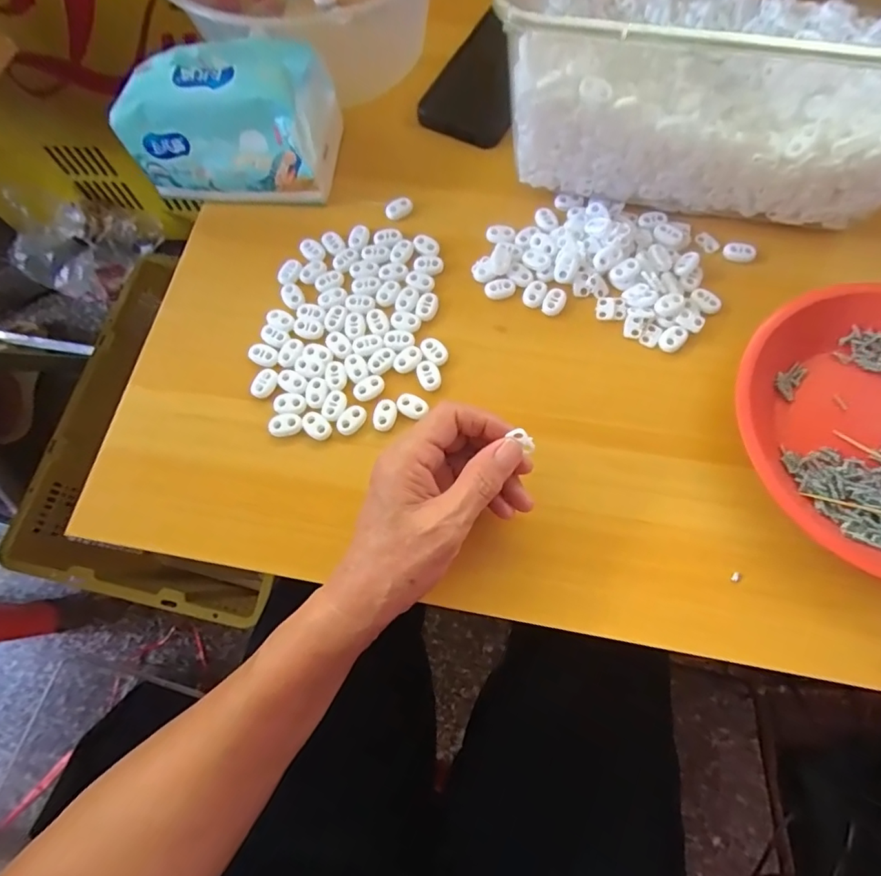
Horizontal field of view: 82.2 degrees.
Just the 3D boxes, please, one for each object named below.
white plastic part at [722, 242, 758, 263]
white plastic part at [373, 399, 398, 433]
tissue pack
[{"bbox_3d":[0.227,-0.140,0.384,0.023,0.005,0.016,18,73,9],"label":"white plastic part"},{"bbox_3d":[-0.038,-0.016,0.346,0.016,0.004,0.023,17,73,8],"label":"white plastic part"},{"bbox_3d":[-0.155,-0.251,0.390,0.136,0.088,0.109,12,72,7],"label":"tissue pack"}]

